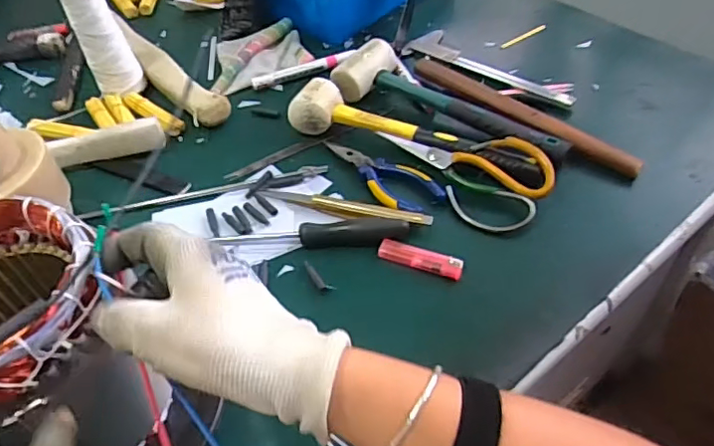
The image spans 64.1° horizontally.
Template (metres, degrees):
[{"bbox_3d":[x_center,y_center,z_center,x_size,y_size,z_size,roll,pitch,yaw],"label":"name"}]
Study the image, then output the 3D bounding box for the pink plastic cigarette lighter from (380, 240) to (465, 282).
[{"bbox_3d":[0.058,0.035,0.526,0.078,0.012,0.019,16,53,18],"label":"pink plastic cigarette lighter"}]

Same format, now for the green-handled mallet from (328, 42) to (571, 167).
[{"bbox_3d":[0.105,-0.139,0.642,0.285,0.039,0.088,26,57,25],"label":"green-handled mallet"}]

